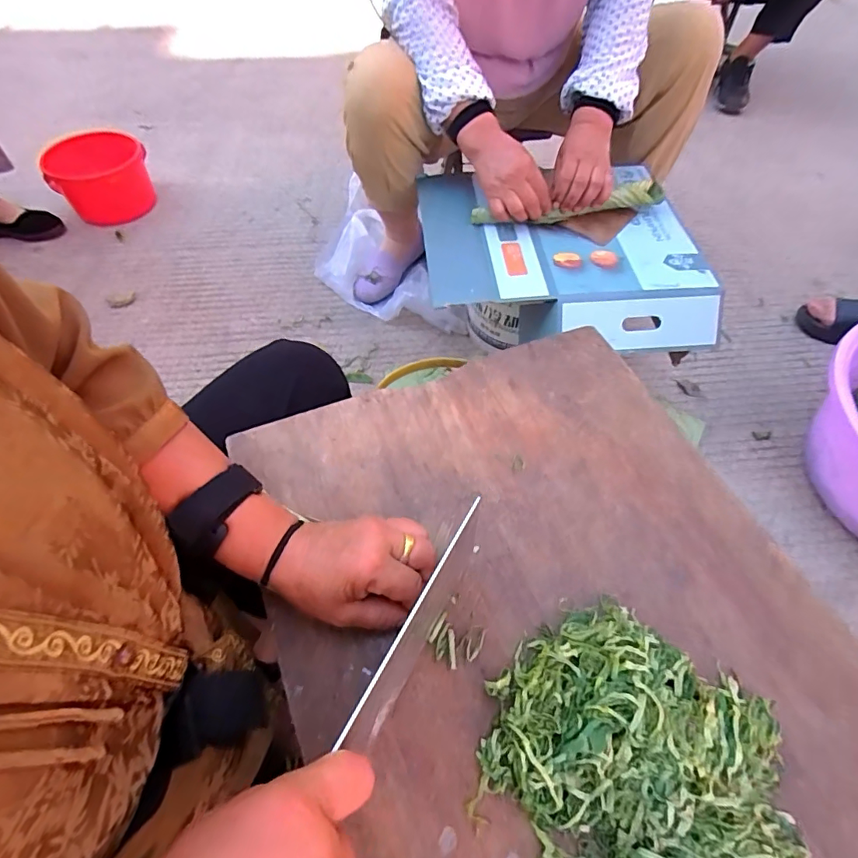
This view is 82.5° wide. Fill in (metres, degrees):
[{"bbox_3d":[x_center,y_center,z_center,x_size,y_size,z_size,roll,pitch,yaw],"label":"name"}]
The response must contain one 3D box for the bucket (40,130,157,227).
[{"bbox_3d":[-0.794,-0.608,1.201,0.217,0.154,0.217,2,55,-3],"label":"bucket"}]

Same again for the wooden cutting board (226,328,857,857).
[{"bbox_3d":[0.110,0.169,0.336,0.393,0.030,0.574,-19,59,-13],"label":"wooden cutting board"}]

